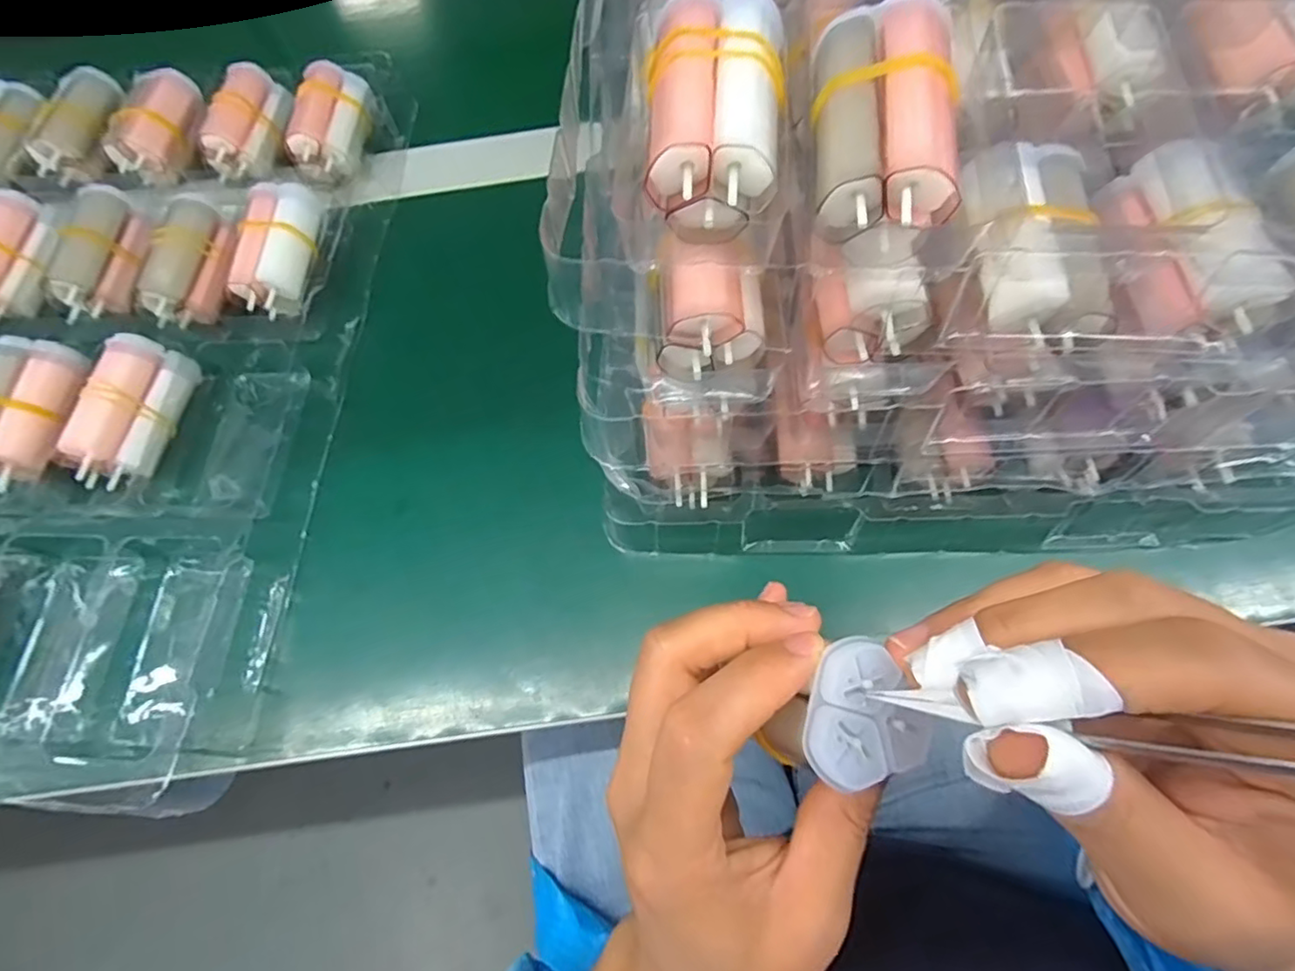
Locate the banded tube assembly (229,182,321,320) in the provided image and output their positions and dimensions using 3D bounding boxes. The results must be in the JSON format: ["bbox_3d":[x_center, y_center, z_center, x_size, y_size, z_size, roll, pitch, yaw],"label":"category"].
[{"bbox_3d":[-0.188,-0.121,0.303,0.032,0.018,0.068,4,81,1],"label":"banded tube assembly"}]

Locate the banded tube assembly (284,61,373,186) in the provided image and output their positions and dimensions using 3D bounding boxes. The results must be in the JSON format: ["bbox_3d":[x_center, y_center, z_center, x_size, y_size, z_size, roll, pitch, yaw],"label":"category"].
[{"bbox_3d":[-0.179,-0.206,0.342,0.035,0.028,0.066,1,68,4],"label":"banded tube assembly"}]

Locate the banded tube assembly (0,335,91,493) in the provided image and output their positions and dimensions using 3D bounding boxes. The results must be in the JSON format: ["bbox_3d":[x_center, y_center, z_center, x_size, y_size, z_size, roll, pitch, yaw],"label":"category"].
[{"bbox_3d":[-0.287,-0.036,0.273,0.028,0.021,0.070,2,68,4],"label":"banded tube assembly"}]

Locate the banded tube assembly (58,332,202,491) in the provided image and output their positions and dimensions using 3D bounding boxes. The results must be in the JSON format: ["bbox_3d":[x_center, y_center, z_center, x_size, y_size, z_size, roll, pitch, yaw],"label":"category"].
[{"bbox_3d":[-0.239,-0.035,0.274,0.026,0.025,0.068,8,69,7],"label":"banded tube assembly"}]

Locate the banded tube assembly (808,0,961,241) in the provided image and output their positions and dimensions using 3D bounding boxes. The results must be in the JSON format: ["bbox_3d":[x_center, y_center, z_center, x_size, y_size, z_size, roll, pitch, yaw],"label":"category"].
[{"bbox_3d":[0.062,-0.099,0.162,0.035,0.022,0.065,5,69,6],"label":"banded tube assembly"}]

